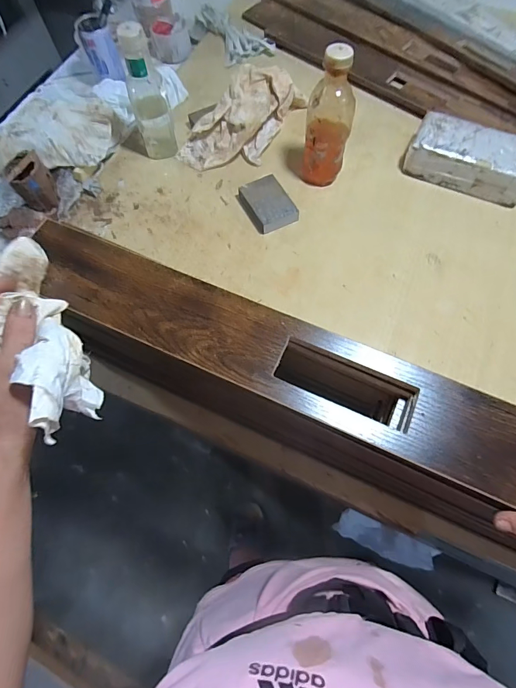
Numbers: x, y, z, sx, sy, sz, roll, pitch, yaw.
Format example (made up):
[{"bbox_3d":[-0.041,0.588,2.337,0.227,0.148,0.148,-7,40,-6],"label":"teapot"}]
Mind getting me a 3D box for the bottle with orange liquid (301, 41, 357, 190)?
[{"bbox_3d":[0.112,-0.348,0.600,0.071,0.198,0.065,9,70,5],"label":"bottle with orange liquid"}]

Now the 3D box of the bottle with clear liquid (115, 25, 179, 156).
[{"bbox_3d":[-0.186,-0.418,0.638,0.063,0.193,0.056,-13,70,-3],"label":"bottle with clear liquid"}]

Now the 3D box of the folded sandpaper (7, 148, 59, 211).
[{"bbox_3d":[-0.398,-0.288,0.664,0.064,0.066,0.076,-33,72,-10],"label":"folded sandpaper"}]

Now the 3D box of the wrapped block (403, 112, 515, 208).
[{"bbox_3d":[0.376,-0.330,0.663,0.212,0.054,0.104,25,72,10],"label":"wrapped block"}]

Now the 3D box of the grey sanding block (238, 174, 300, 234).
[{"bbox_3d":[0.017,-0.246,0.658,0.076,0.027,0.104,-24,71,-8],"label":"grey sanding block"}]

